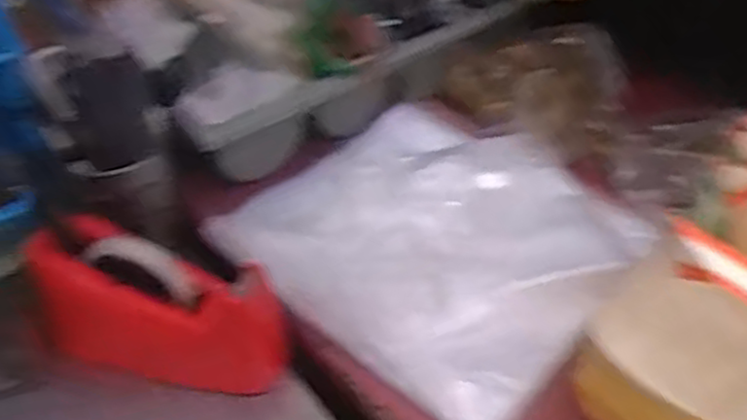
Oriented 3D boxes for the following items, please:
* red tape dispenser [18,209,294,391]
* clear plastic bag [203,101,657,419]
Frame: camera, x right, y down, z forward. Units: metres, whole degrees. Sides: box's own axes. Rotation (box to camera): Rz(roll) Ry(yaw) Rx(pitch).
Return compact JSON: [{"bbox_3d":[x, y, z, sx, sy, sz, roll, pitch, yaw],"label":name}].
[{"bbox_3d":[-0.169,0.077,0.624,0.202,0.107,0.072,10,41,12],"label":"red tape dispenser"},{"bbox_3d":[0.054,0.017,0.683,0.315,0.037,0.288,31,49,31],"label":"clear plastic bag"}]

